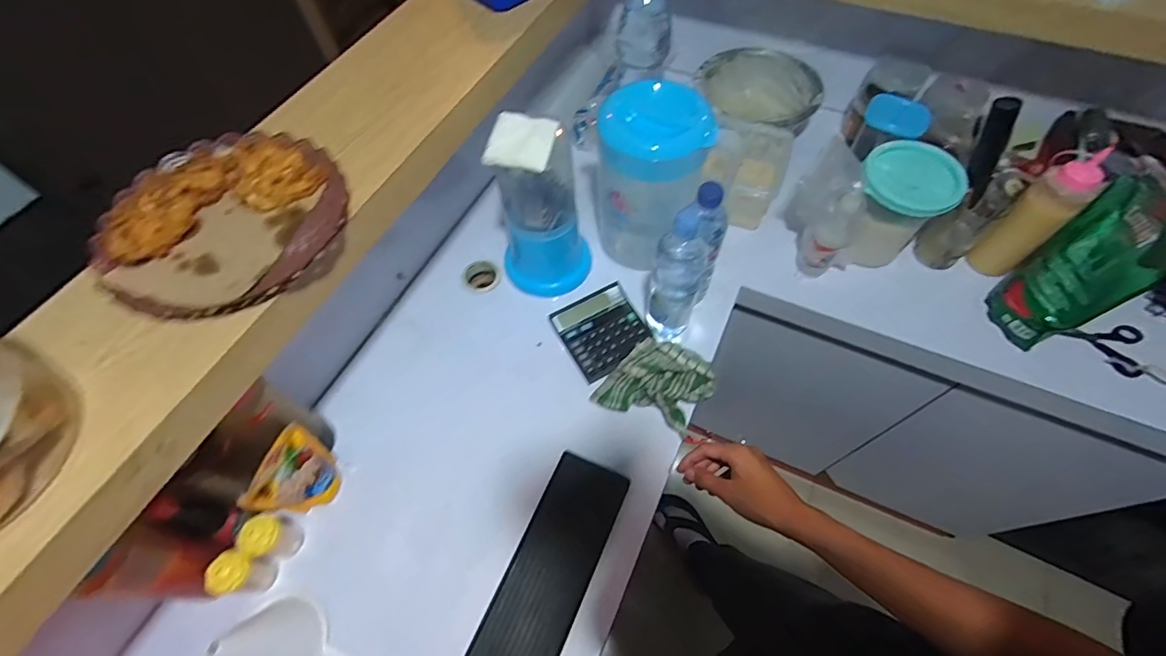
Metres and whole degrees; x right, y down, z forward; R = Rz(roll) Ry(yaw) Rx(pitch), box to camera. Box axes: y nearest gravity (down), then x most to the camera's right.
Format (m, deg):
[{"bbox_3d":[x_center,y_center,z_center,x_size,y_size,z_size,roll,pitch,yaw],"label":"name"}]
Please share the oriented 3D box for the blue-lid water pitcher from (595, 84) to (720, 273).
[{"bbox_3d":[0.094,-0.210,0.737,0.151,0.285,0.117,4,60,4],"label":"blue-lid water pitcher"}]

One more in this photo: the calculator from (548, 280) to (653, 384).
[{"bbox_3d":[0.032,0.003,0.757,0.124,0.034,0.120,-27,63,-13],"label":"calculator"}]

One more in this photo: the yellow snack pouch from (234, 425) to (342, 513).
[{"bbox_3d":[-0.350,0.185,0.614,0.032,0.139,0.098,11,61,8],"label":"yellow snack pouch"}]

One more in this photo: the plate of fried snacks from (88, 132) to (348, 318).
[{"bbox_3d":[-0.365,-0.112,0.500,0.220,0.028,0.220,-1,60,1],"label":"plate of fried snacks"}]

